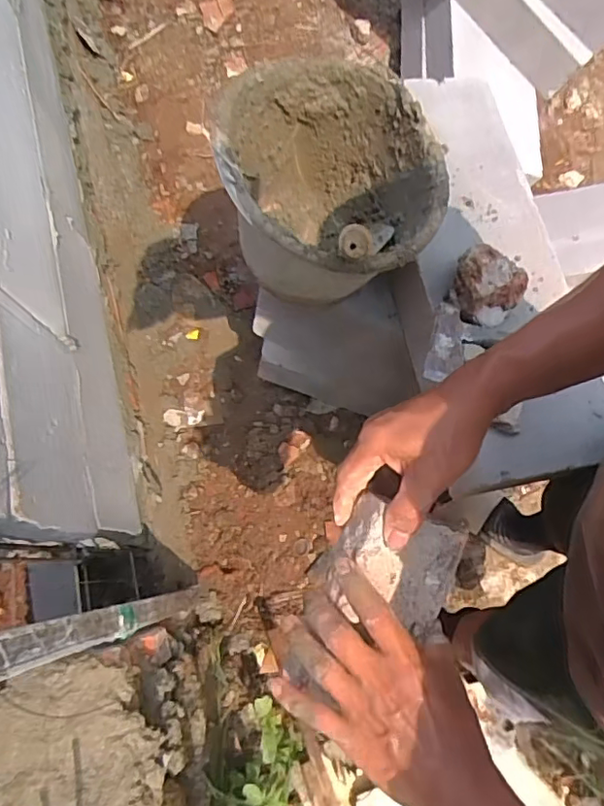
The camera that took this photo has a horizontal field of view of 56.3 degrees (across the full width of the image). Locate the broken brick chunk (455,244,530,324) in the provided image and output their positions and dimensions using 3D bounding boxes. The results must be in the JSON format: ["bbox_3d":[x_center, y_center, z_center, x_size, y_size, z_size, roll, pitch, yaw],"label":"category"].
[{"bbox_3d":[0.217,-0.138,0.667,0.079,0.050,0.073,0,75,1],"label":"broken brick chunk"}]

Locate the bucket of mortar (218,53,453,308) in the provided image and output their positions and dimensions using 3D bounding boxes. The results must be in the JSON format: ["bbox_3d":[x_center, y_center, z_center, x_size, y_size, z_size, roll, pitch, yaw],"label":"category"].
[{"bbox_3d":[0.033,-0.257,0.719,0.247,0.216,0.289,-16,76,-4],"label":"bucket of mortar"}]

